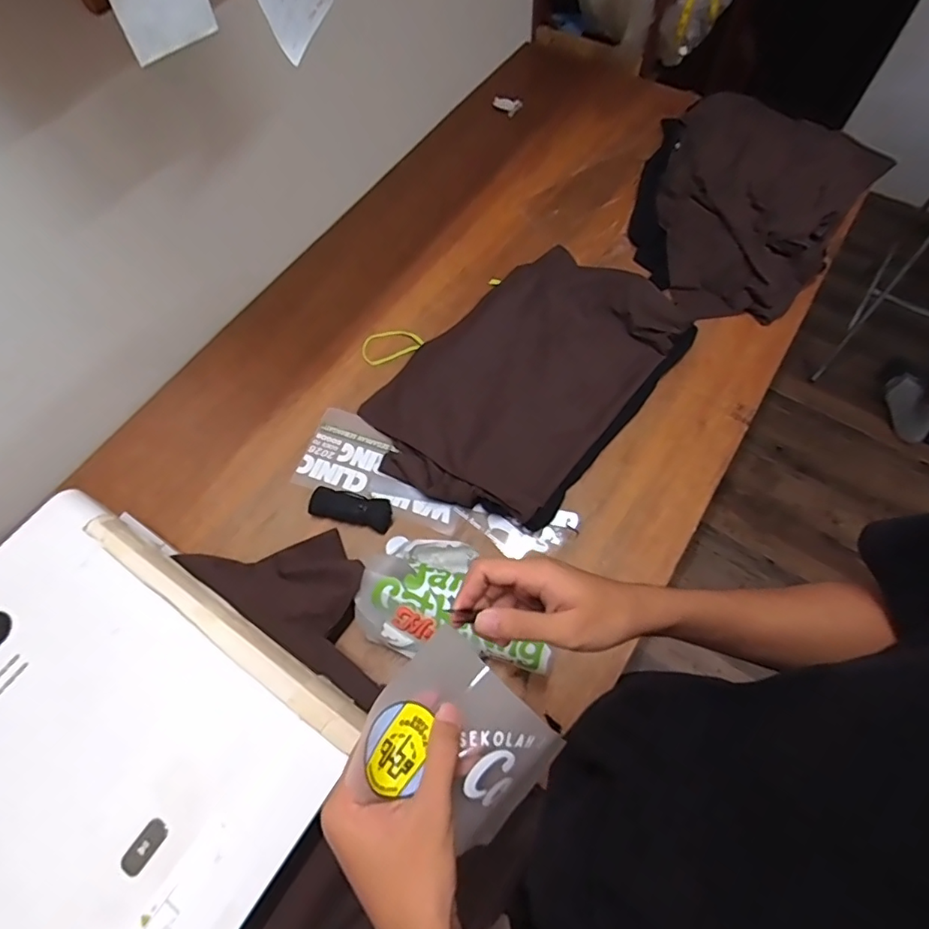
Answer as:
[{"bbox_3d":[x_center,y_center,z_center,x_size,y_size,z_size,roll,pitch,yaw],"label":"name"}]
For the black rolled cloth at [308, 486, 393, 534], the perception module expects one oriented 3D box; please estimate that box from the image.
[{"bbox_3d":[-0.176,0.068,0.824,0.125,0.032,0.047,12,65,7],"label":"black rolled cloth"}]

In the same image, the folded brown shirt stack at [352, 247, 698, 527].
[{"bbox_3d":[0.105,-0.155,0.908,0.366,0.057,0.544,37,72,17],"label":"folded brown shirt stack"}]

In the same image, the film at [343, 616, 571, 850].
[{"bbox_3d":[-0.002,0.182,0.338,0.125,0.015,0.098,48,67,-9],"label":"film"}]

